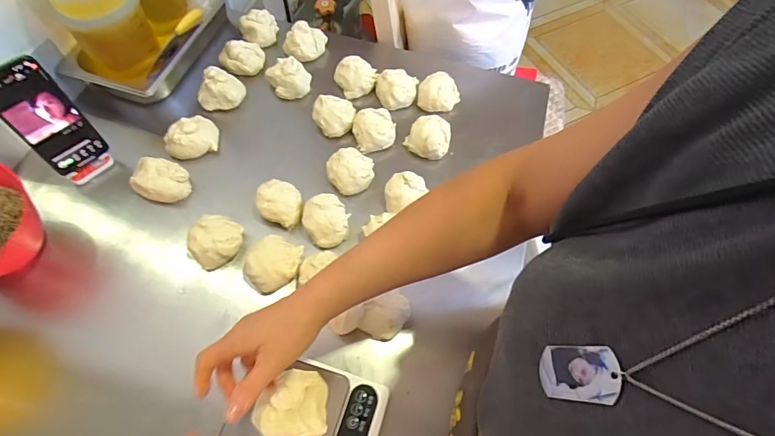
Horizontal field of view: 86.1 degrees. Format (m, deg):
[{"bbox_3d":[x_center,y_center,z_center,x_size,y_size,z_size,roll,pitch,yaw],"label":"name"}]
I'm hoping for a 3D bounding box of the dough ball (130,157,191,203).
[{"bbox_3d":[-0.334,-0.051,0.623,0.078,0.051,0.062,5,61,1],"label":"dough ball"}]

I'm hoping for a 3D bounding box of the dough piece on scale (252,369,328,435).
[{"bbox_3d":[-0.104,0.208,0.460,0.073,0.053,0.069,0,61,-2],"label":"dough piece on scale"}]

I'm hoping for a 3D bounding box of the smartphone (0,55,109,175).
[{"bbox_3d":[-0.464,-0.135,0.564,0.016,0.155,0.075,35,64,30],"label":"smartphone"}]

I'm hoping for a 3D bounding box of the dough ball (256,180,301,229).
[{"bbox_3d":[-0.156,-0.017,0.610,0.058,0.055,0.068,-21,64,-13],"label":"dough ball"}]

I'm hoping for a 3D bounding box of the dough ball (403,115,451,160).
[{"bbox_3d":[0.068,-0.130,0.664,0.066,0.038,0.056,26,63,12],"label":"dough ball"}]

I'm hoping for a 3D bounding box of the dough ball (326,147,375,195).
[{"bbox_3d":[-0.055,-0.070,0.636,0.069,0.045,0.063,1,61,-1],"label":"dough ball"}]

